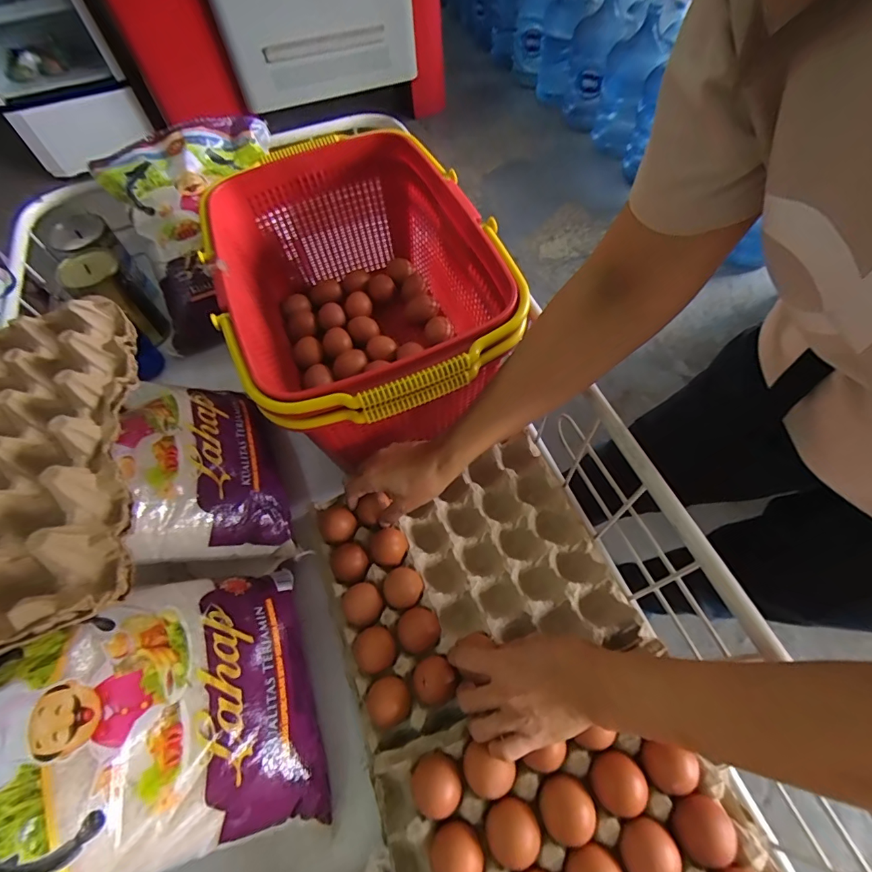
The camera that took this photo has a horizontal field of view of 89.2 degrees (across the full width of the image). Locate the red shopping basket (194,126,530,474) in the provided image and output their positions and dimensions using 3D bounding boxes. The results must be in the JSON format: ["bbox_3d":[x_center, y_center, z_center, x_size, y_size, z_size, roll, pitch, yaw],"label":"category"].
[{"bbox_3d":[-0.089,-0.164,0.560,0.280,0.190,0.409,-24,61,-10],"label":"red shopping basket"}]

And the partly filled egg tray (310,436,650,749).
[{"bbox_3d":[0.033,0.153,0.512,0.297,0.057,0.263,-19,60,-8],"label":"partly filled egg tray"}]

